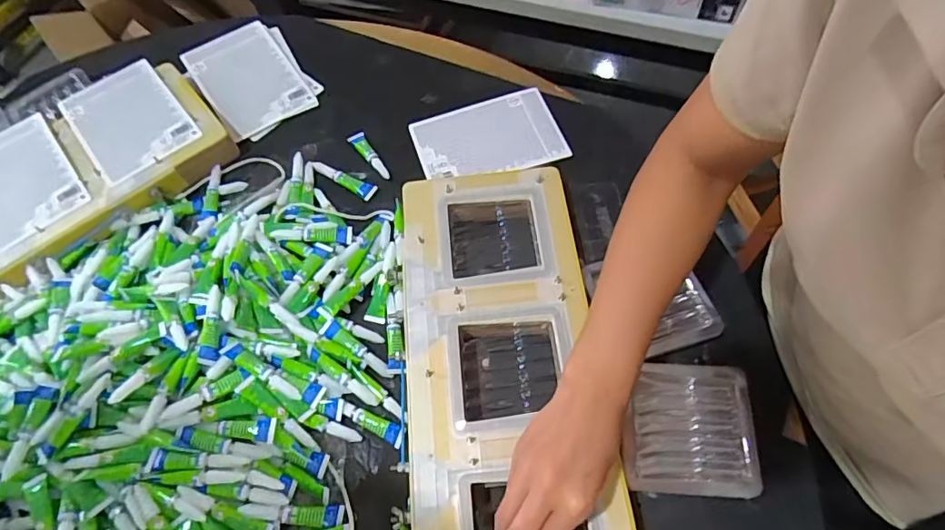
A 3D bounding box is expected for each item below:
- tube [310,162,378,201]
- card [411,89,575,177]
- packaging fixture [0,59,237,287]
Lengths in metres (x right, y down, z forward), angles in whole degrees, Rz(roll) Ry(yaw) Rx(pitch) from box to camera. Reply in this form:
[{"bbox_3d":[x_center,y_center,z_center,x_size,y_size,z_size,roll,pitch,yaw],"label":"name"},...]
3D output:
[{"bbox_3d":[-0.148,-0.101,0.611,0.081,0.009,0.019,27,67,18],"label":"tube"},{"bbox_3d":[0.018,-0.153,0.634,0.168,0.008,0.112,-17,61,-5],"label":"card"},{"bbox_3d":[-0.502,-0.088,0.600,0.421,0.038,0.205,-39,66,-16],"label":"packaging fixture"}]

